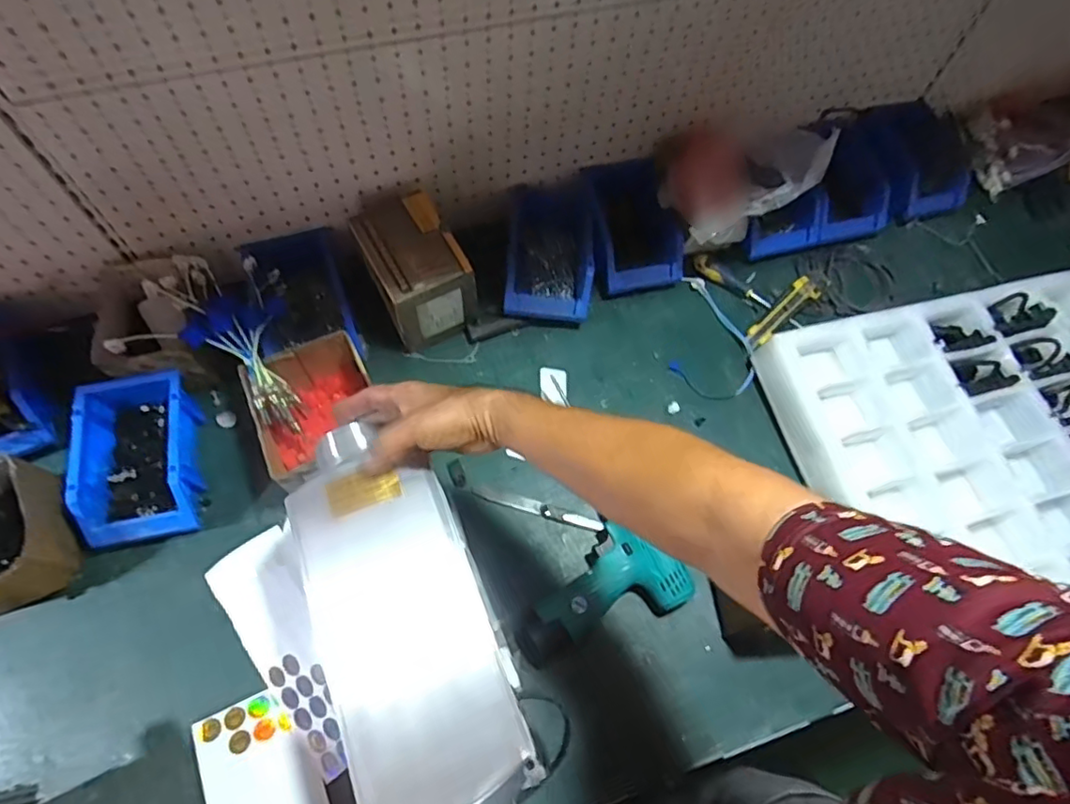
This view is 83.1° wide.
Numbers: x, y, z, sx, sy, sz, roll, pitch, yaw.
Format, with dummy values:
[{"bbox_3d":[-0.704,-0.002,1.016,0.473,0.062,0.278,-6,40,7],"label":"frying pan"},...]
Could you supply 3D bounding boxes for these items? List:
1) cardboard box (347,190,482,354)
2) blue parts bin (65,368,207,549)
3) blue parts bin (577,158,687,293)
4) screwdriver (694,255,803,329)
[{"bbox_3d":[-0.158,-0.172,0.803,0.112,0.130,0.155,-24,68,-14],"label":"cardboard box"},{"bbox_3d":[-0.462,0.066,0.712,0.125,0.075,0.190,-14,66,-10],"label":"blue parts bin"},{"bbox_3d":[0.141,-0.254,0.874,0.115,0.127,0.169,-12,66,-9],"label":"blue parts bin"},{"bbox_3d":[0.314,-0.165,0.892,0.177,0.022,0.024,34,67,12],"label":"screwdriver"}]

